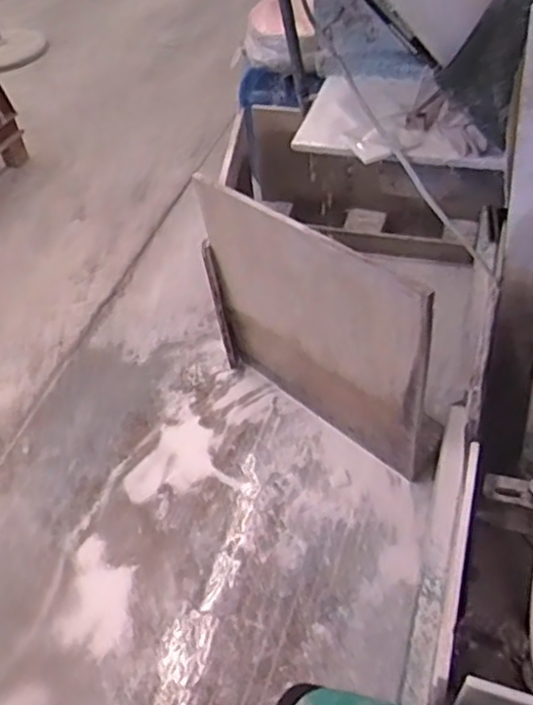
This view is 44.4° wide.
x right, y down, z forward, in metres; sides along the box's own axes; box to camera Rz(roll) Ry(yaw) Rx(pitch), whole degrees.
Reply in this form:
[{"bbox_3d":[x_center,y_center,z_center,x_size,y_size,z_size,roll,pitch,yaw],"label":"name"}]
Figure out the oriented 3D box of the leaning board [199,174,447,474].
[{"bbox_3d":[0.101,-0.031,1.383,0.551,0.636,0.029,30,60,32],"label":"leaning board"}]

